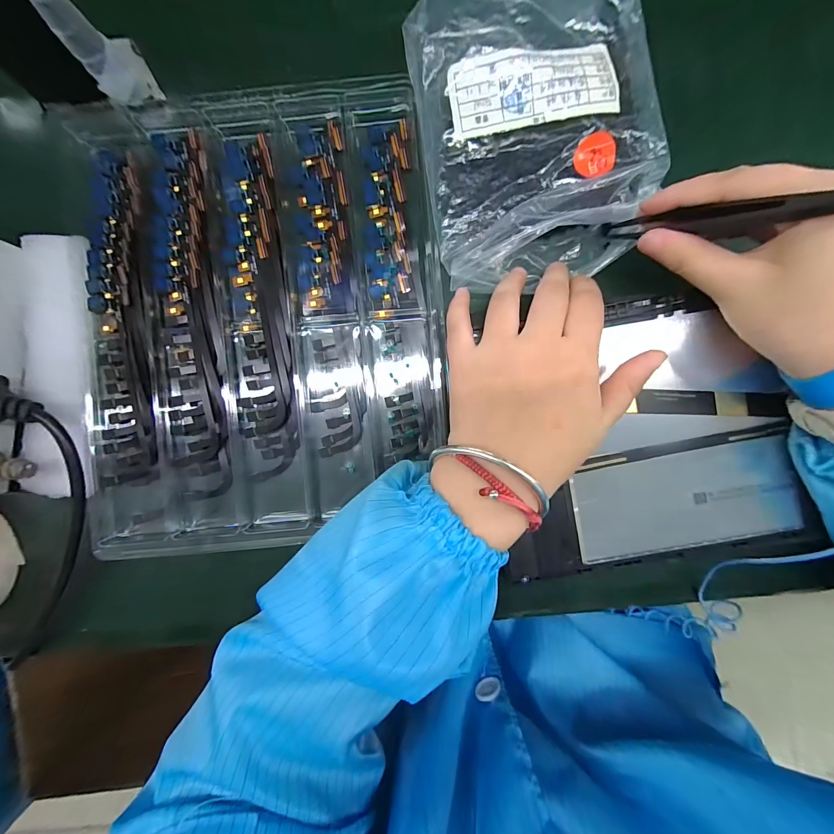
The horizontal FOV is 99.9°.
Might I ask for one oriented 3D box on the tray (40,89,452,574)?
[{"bbox_3d":[-0.089,-0.057,0.213,0.207,0.016,0.267,-2,93,-1],"label":"tray"}]

